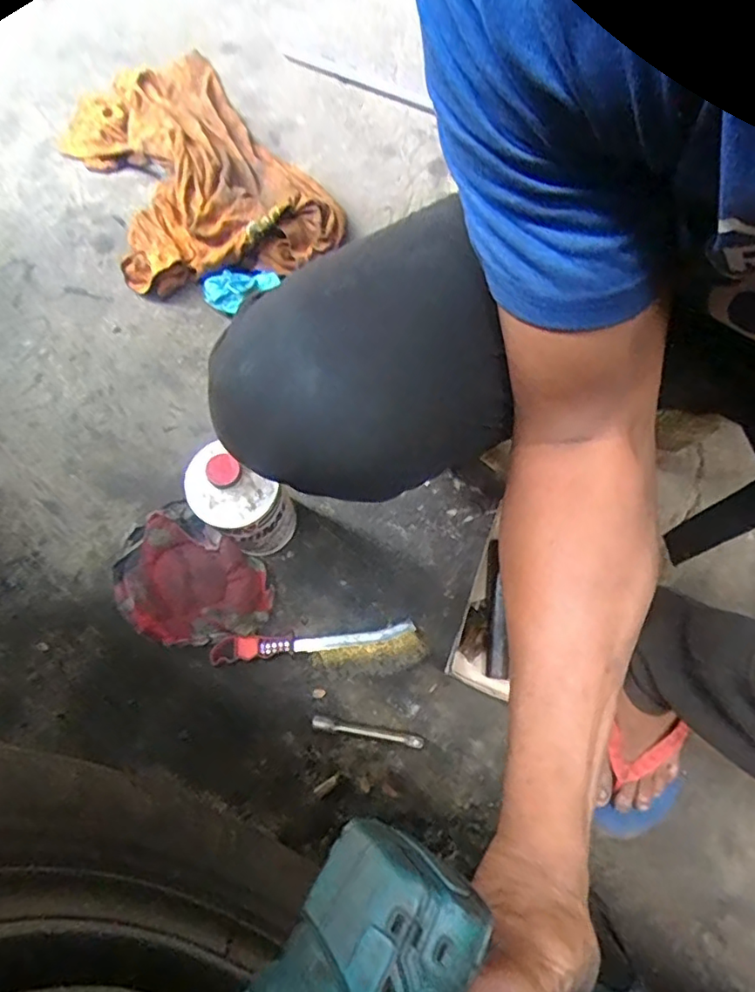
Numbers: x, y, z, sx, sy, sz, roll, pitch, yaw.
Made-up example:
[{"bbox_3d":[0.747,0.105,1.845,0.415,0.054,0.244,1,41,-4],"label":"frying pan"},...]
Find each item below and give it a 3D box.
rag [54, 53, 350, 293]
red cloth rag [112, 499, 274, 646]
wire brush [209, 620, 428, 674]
[{"bbox_3d":[-0.277,-0.473,0.841,0.303,0.067,0.460,-33,78,-9],"label":"rag"},{"bbox_3d":[-0.223,0.103,0.689,0.185,0.028,0.139,36,77,10],"label":"red cloth rag"},{"bbox_3d":[-0.067,0.178,0.679,0.239,0.023,0.052,-2,74,0],"label":"wire brush"}]

